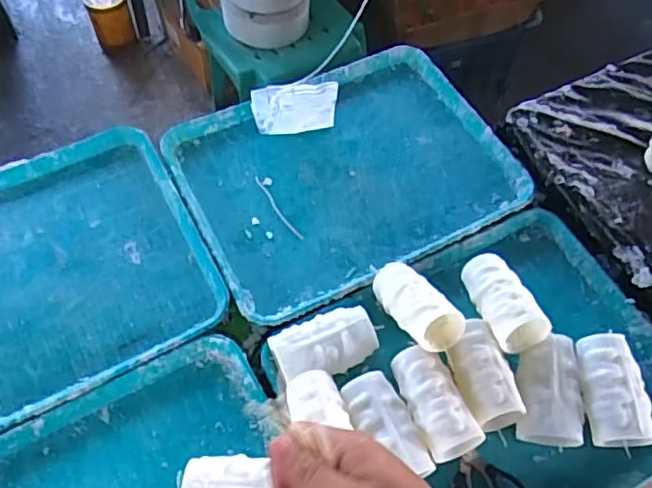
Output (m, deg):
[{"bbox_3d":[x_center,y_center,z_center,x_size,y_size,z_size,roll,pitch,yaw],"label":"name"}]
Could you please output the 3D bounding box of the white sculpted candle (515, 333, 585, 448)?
[{"bbox_3d":[0.251,0.164,0.695,0.070,0.050,0.114,10,59,3],"label":"white sculpted candle"}]

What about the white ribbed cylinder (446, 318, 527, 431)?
[{"bbox_3d":[0.174,0.148,0.691,0.057,0.056,0.112,-16,61,-12],"label":"white ribbed cylinder"}]

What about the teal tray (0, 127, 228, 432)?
[{"bbox_3d":[-0.381,0.046,0.764,0.435,0.025,0.344,-23,63,-16],"label":"teal tray"}]

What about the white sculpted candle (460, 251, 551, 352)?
[{"bbox_3d":[0.206,0.062,0.730,0.055,0.053,0.132,-14,48,-11],"label":"white sculpted candle"}]

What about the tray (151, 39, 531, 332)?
[{"bbox_3d":[0.028,-0.105,0.868,0.430,0.029,0.337,-24,63,-16],"label":"tray"}]

